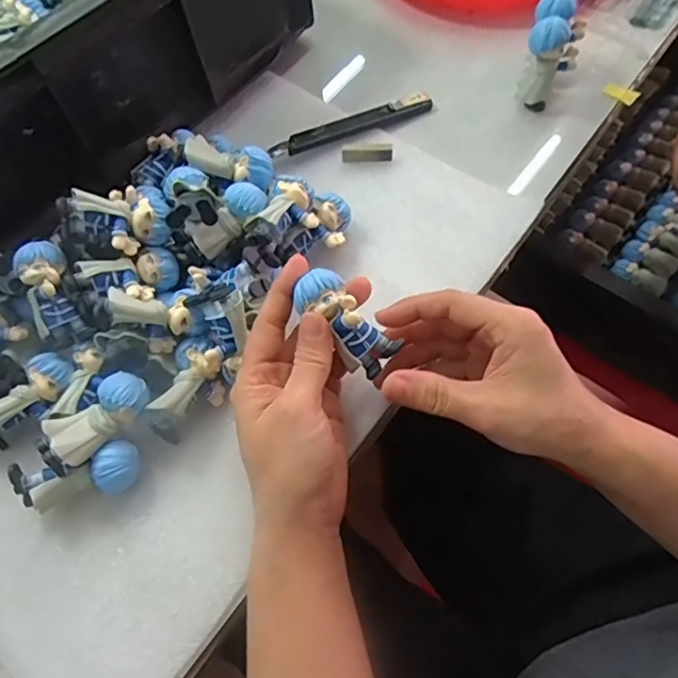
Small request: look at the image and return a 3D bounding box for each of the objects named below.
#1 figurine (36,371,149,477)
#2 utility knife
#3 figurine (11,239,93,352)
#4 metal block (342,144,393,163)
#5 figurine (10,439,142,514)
[{"bbox_3d":[-0.132,0.044,0.305,0.027,0.021,0.061,36,71,20],"label":"figurine"},{"bbox_3d":[0.011,-0.163,0.424,0.131,0.008,0.017,-24,69,-11],"label":"utility knife"},{"bbox_3d":[-0.167,-0.025,0.324,0.025,0.022,0.062,-18,103,-8],"label":"figurine"},{"bbox_3d":[0.021,-0.136,0.410,0.037,0.011,0.008,-6,63,2],"label":"metal block"},{"bbox_3d":[-0.142,0.076,0.309,0.063,0.028,0.025,-16,63,-3],"label":"figurine"}]

